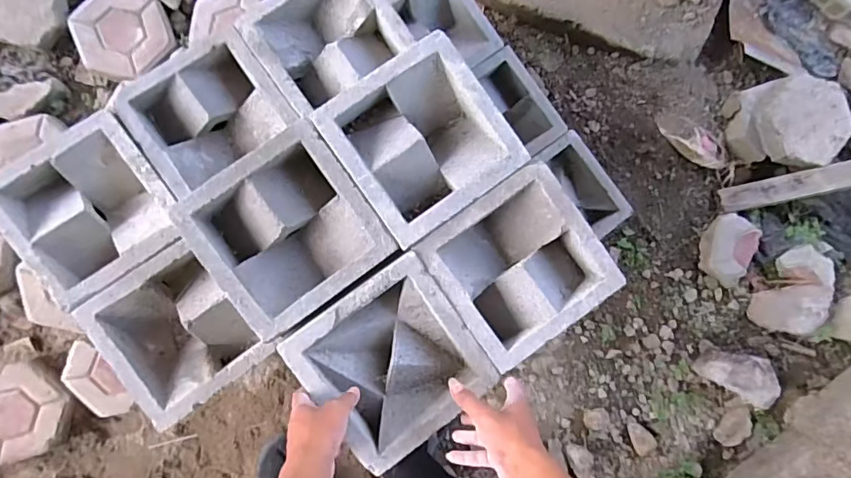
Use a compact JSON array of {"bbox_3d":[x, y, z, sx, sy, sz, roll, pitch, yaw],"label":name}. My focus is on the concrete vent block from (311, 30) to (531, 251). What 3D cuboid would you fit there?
[{"bbox_3d":[-0.005,-0.123,0.647,0.195,0.069,0.198,-35,91,-6],"label":"concrete vent block"}]

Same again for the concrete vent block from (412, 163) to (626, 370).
[{"bbox_3d":[0.121,0.035,0.656,0.197,0.076,0.191,-36,91,-6],"label":"concrete vent block"}]

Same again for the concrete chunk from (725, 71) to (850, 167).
[{"bbox_3d":[0.854,-0.272,1.184,0.221,0.119,0.202,0,87,-5],"label":"concrete chunk"}]

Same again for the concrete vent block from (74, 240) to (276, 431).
[{"bbox_3d":[-0.341,0.130,0.708,0.181,0.078,0.197,-37,91,-6],"label":"concrete vent block"}]

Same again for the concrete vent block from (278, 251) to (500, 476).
[{"bbox_3d":[-0.042,0.155,0.632,0.199,0.068,0.198,-35,88,-6],"label":"concrete vent block"}]

